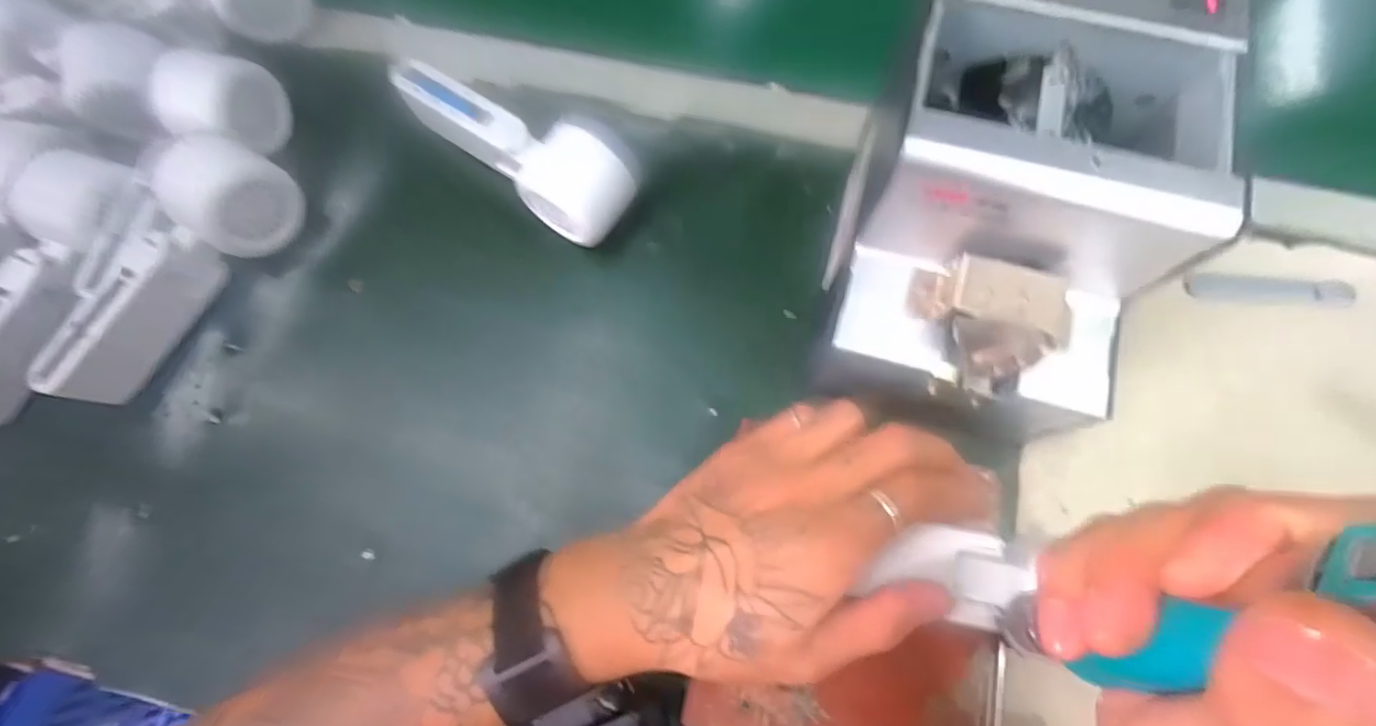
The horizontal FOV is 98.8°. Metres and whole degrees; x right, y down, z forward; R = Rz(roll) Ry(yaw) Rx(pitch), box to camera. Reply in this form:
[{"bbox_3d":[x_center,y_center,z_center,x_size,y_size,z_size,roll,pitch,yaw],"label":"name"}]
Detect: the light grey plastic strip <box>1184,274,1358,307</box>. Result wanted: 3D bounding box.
[{"bbox_3d":[0.350,-0.044,0.355,0.100,0.006,0.017,3,72,2],"label":"light grey plastic strip"}]

